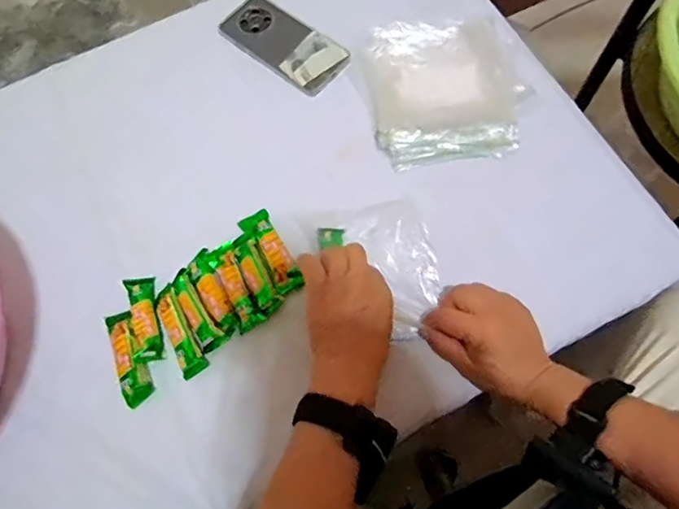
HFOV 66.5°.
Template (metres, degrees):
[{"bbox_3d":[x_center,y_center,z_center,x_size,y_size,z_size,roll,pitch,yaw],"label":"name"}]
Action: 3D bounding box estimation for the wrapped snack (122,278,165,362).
[{"bbox_3d":[-0.193,0.064,0.518,0.025,0.020,0.084,-16,70,-3],"label":"wrapped snack"}]

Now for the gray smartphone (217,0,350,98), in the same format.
[{"bbox_3d":[-0.066,-0.259,0.632,0.160,0.010,0.078,39,76,15],"label":"gray smartphone"}]

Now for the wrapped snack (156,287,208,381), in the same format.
[{"bbox_3d":[-0.158,0.075,0.505,0.025,0.010,0.089,-27,71,-7],"label":"wrapped snack"}]

